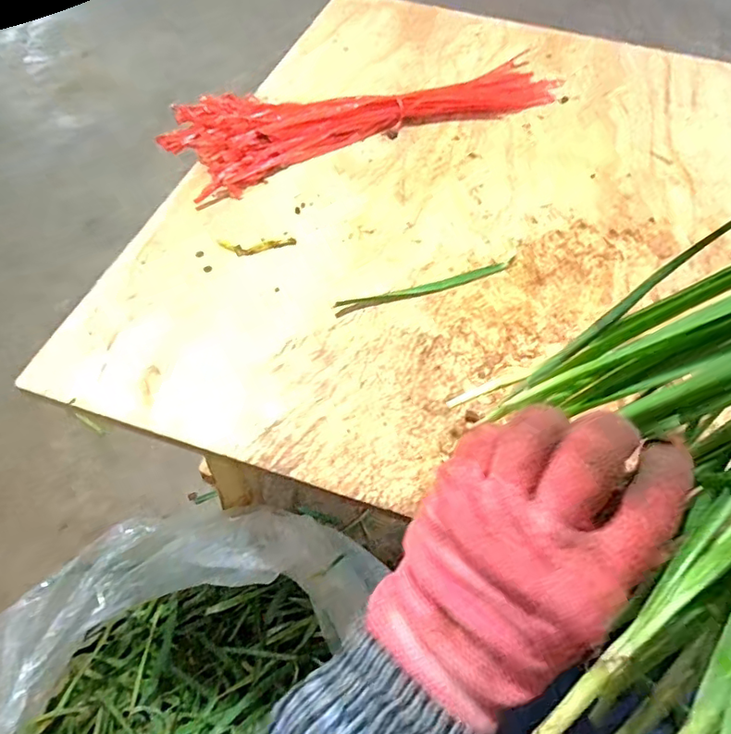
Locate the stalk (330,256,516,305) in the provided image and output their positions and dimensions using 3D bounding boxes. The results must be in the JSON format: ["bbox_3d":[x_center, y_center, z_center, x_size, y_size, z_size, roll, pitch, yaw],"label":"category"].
[{"bbox_3d":[0.048,-0.059,0.404,0.143,0.008,0.009,-19,59,-14],"label":"stalk"}]

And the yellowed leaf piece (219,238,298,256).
[{"bbox_3d":[-0.081,-0.092,0.419,0.057,0.004,0.015,-4,55,-7],"label":"yellowed leaf piece"}]

